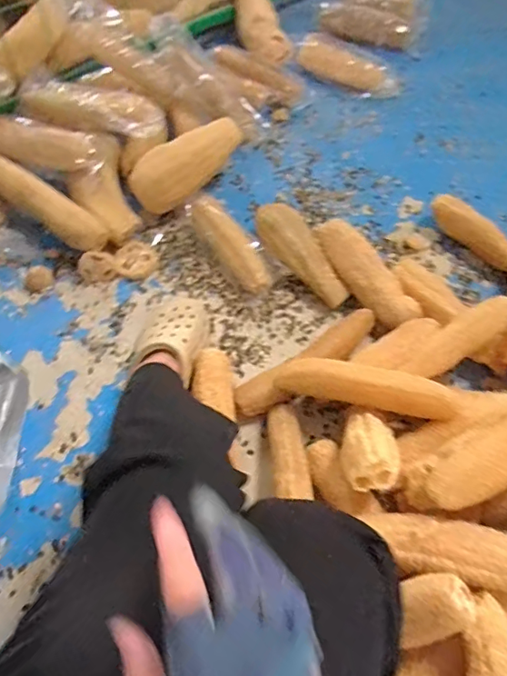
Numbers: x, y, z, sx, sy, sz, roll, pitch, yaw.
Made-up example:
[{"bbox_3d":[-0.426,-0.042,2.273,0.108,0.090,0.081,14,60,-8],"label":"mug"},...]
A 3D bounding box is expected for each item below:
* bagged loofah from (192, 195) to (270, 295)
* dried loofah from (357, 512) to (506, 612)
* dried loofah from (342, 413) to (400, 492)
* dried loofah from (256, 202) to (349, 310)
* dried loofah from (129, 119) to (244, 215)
[{"bbox_3d":[-0.043,-0.177,0.957,0.070,0.072,0.238,-30,65,-17],"label":"bagged loofah"},{"bbox_3d":[0.253,0.273,0.612,0.263,0.097,0.099,24,63,13],"label":"dried loofah"},{"bbox_3d":[0.163,0.152,0.698,0.078,0.054,0.134,16,22,8],"label":"dried loofah"},{"bbox_3d":[0.083,-0.150,0.936,0.082,0.075,0.238,-29,65,-16],"label":"dried loofah"},{"bbox_3d":[-0.125,-0.338,0.980,0.238,0.079,0.087,-36,66,-1],"label":"dried loofah"}]

